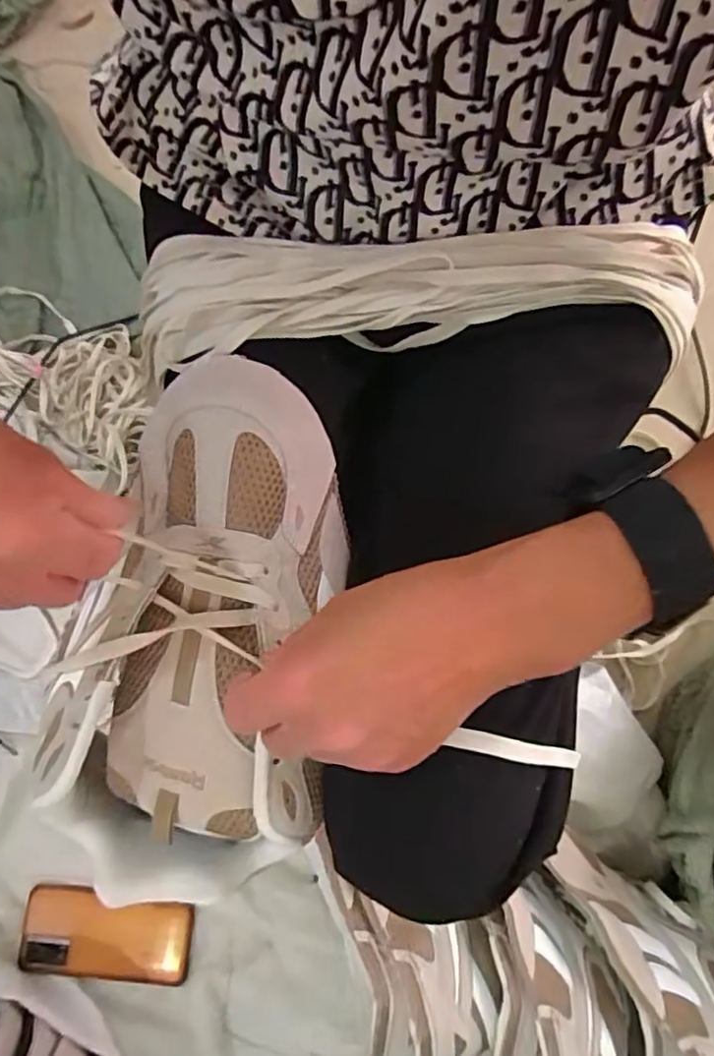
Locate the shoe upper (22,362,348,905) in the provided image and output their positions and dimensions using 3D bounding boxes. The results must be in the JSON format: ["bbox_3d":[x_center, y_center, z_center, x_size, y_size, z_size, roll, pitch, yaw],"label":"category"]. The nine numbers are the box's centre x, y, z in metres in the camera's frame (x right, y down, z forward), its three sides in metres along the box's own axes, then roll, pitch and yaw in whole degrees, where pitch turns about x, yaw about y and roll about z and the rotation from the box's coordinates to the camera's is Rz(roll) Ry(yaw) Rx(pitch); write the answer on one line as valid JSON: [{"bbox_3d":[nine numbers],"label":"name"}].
[{"bbox_3d":[-0.080,0.046,0.311,0.131,0.066,0.263,12,85,3],"label":"shoe upper"}]

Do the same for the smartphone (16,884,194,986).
[{"bbox_3d":[-0.246,0.398,0.614,0.163,0.018,0.078,4,82,1],"label":"smartphone"}]

